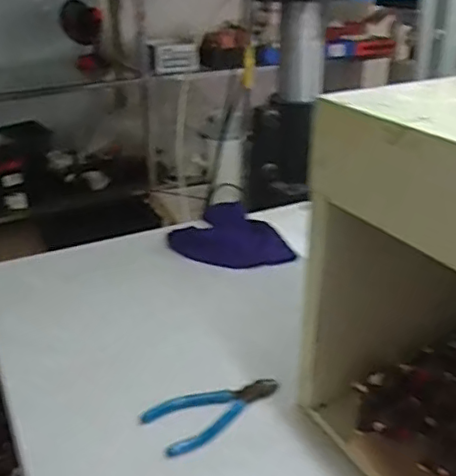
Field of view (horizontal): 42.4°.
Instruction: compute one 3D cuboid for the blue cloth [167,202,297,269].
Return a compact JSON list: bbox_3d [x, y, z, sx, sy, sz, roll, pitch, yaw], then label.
[{"bbox_3d":[0.007,0.000,0.783,0.158,0.033,0.114,19,33,35],"label":"blue cloth"}]

